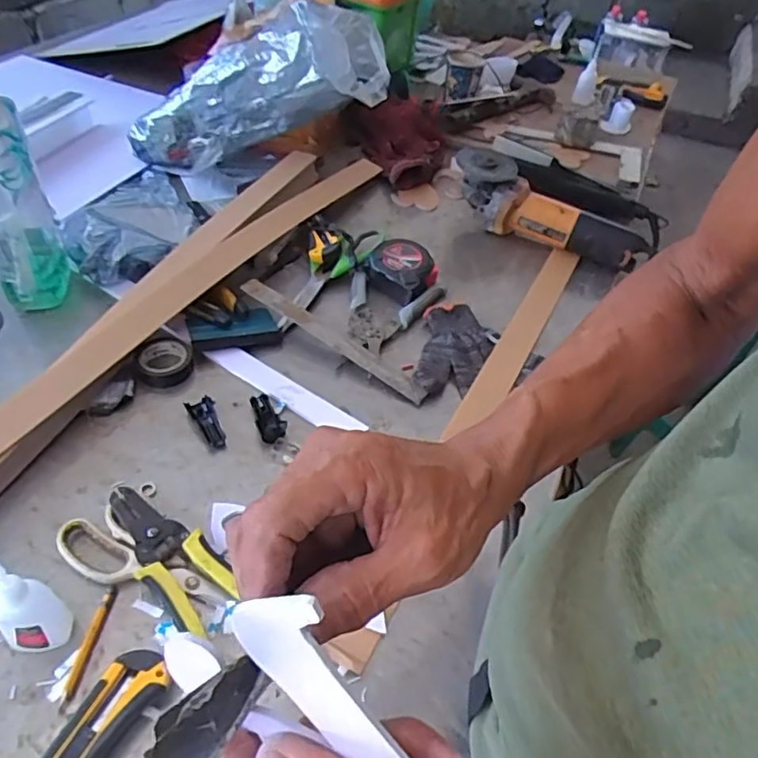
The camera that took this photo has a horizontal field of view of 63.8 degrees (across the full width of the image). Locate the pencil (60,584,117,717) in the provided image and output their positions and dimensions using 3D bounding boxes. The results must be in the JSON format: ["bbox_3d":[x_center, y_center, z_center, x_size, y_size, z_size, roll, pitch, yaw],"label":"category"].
[{"bbox_3d":[-0.216,0.196,0.452,0.009,0.007,0.091,7,46,1],"label":"pencil"}]

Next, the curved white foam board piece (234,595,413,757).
[{"bbox_3d":[0.001,0.111,0.194,0.116,0.042,0.004,40,26,-1],"label":"curved white foam board piece"}]

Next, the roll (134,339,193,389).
[{"bbox_3d":[-0.228,-0.018,0.648,0.058,0.020,0.054,3,46,-3],"label":"roll"}]

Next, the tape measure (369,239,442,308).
[{"bbox_3d":[0.035,-0.141,0.779,0.076,0.037,0.088,-28,55,-28],"label":"tape measure"}]

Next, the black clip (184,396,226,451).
[{"bbox_3d":[-0.169,0.044,0.603,0.025,0.009,0.064,-20,51,-23],"label":"black clip"}]

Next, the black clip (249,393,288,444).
[{"bbox_3d":[-0.112,0.038,0.611,0.026,0.011,0.062,-17,50,-21],"label":"black clip"}]

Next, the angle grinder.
[{"bbox_3d":[0.239,-0.240,0.854,0.273,0.086,0.085,29,50,21],"label":"angle grinder"}]

